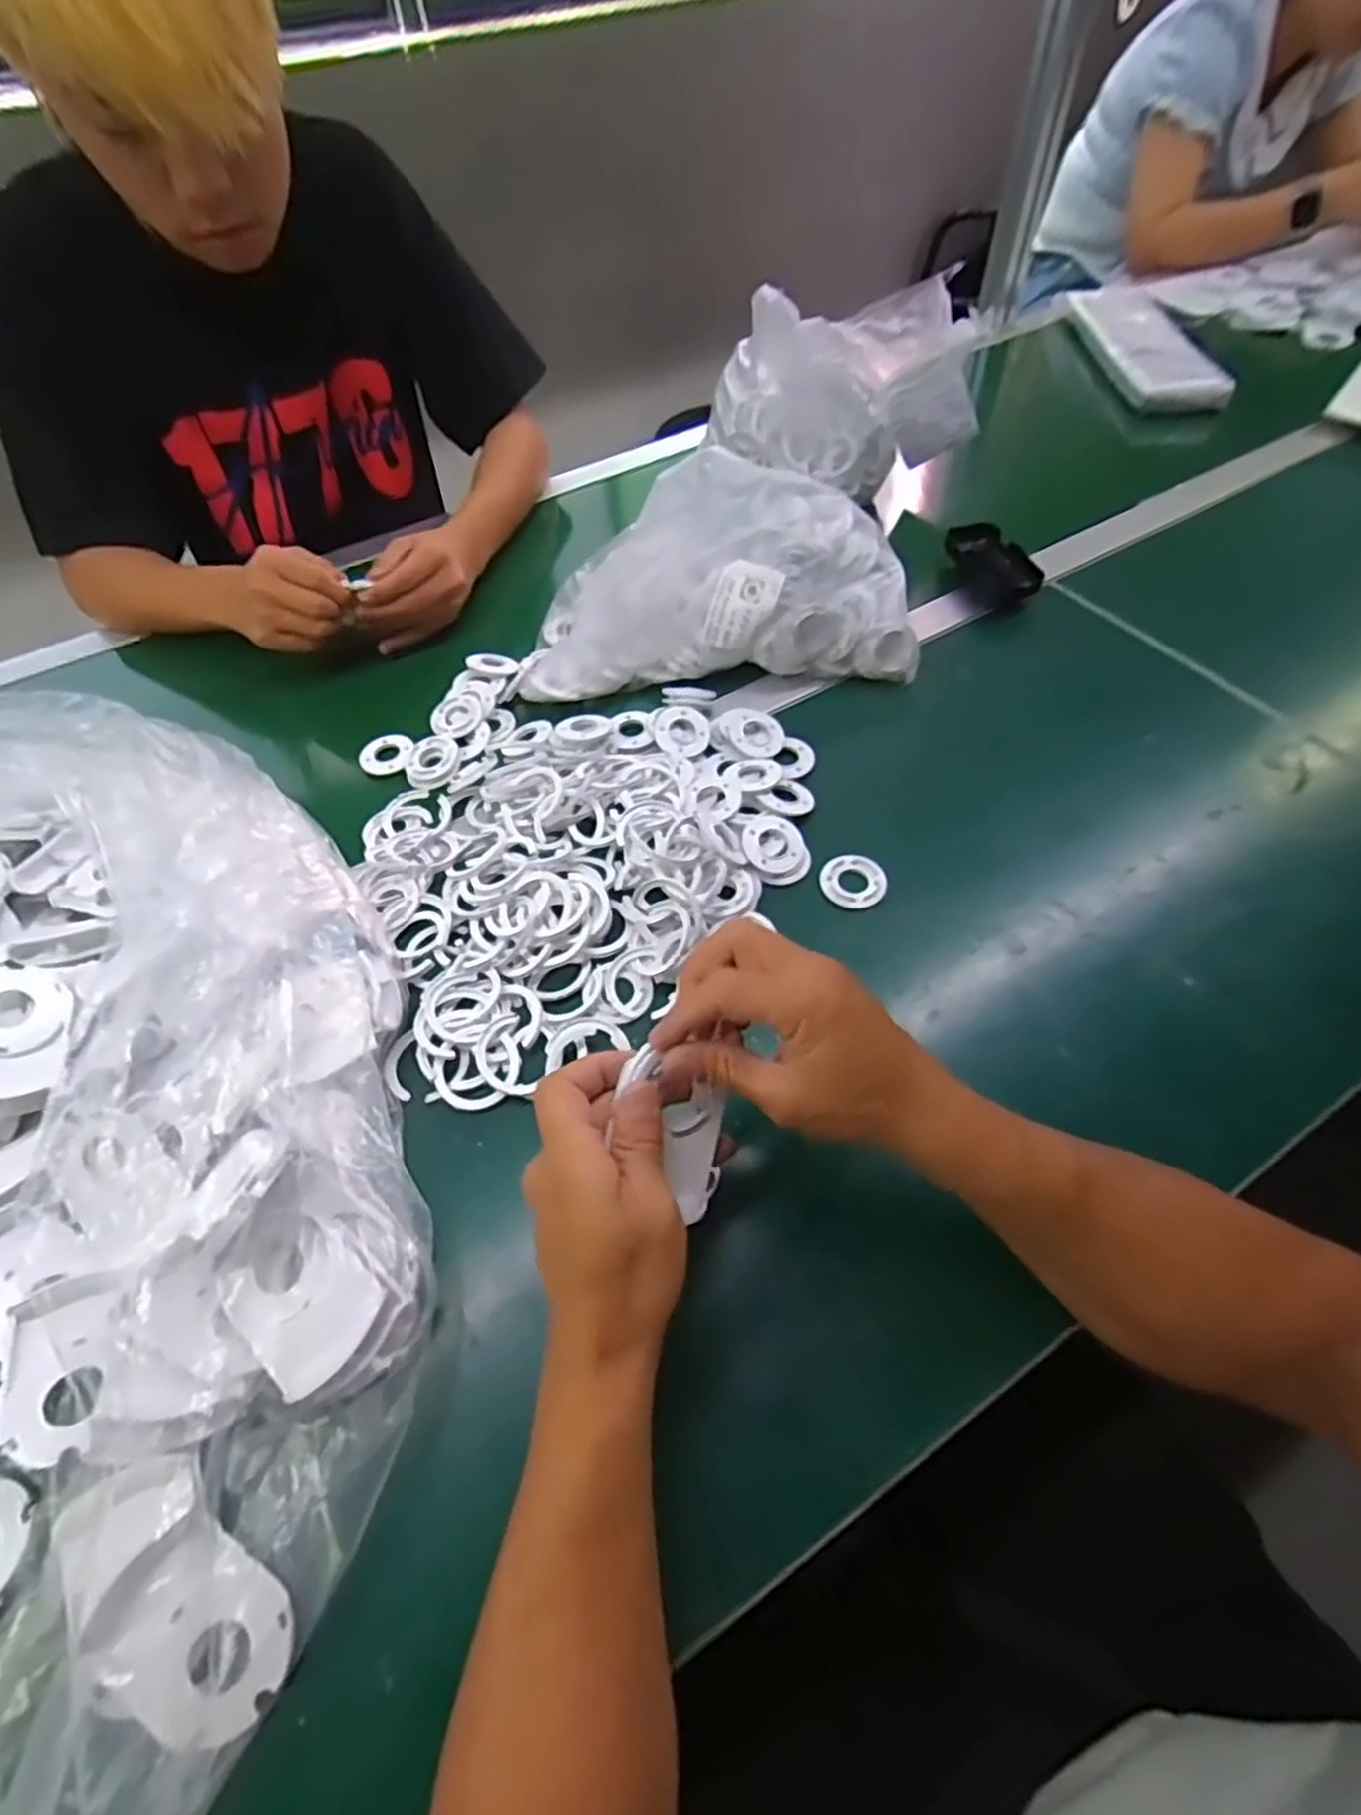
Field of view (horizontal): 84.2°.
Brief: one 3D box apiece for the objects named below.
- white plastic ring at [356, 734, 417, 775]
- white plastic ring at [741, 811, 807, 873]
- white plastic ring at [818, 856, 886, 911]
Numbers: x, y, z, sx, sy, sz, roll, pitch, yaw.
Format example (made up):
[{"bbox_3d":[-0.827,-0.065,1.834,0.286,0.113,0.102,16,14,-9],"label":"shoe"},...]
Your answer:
[{"bbox_3d":[-0.247,-0.129,0.631,0.042,0.006,0.044,-2,55,2],"label":"white plastic ring"},{"bbox_3d":[0.065,-0.047,0.535,0.042,0.004,0.049,-27,76,-12],"label":"white plastic ring"},{"bbox_3d":[0.120,-0.018,0.527,0.039,0.010,0.045,-38,61,-21],"label":"white plastic ring"}]

